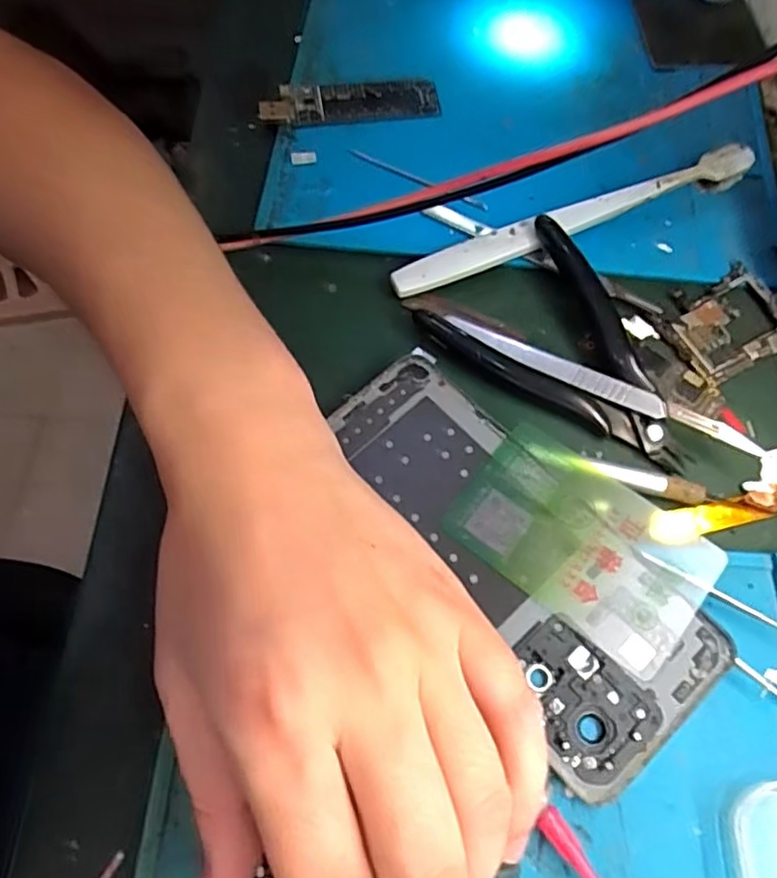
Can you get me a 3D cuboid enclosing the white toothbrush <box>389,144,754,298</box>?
[{"bbox_3d":[0.086,-0.100,0.285,0.180,0.017,0.014,-20,66,-11],"label":"white toothbrush"}]

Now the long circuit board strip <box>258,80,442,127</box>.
[{"bbox_3d":[-0.020,-0.173,0.320,0.090,0.011,0.025,-10,65,-6],"label":"long circuit board strip"}]

